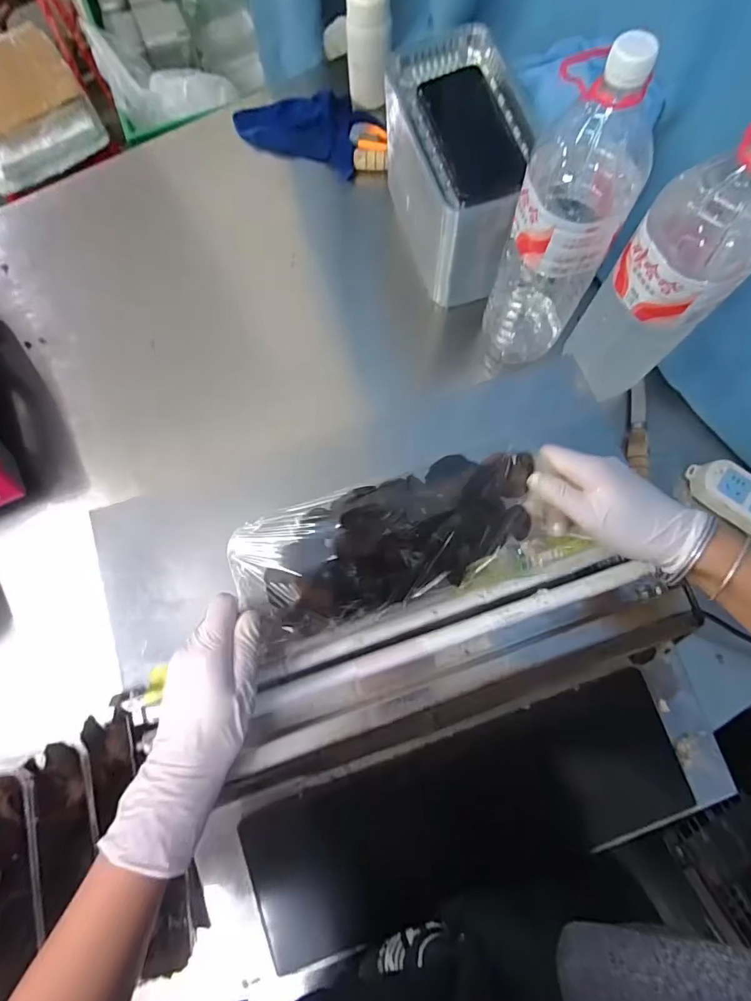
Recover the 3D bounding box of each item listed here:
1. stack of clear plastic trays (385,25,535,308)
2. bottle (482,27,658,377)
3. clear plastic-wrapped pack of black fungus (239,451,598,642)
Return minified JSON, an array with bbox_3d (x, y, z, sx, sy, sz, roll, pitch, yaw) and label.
[{"bbox_3d":[0.107,-0.392,0.587,0.138,0.152,0.271,-12,76,-2],"label":"stack of clear plastic trays"},{"bbox_3d":[0.193,-0.266,0.488,0.103,0.326,0.091,-4,75,0],"label":"bottle"},{"bbox_3d":[0.029,0.036,0.364,0.258,0.032,0.119,-17,112,-7],"label":"clear plastic-wrapped pack of black fungus"}]

